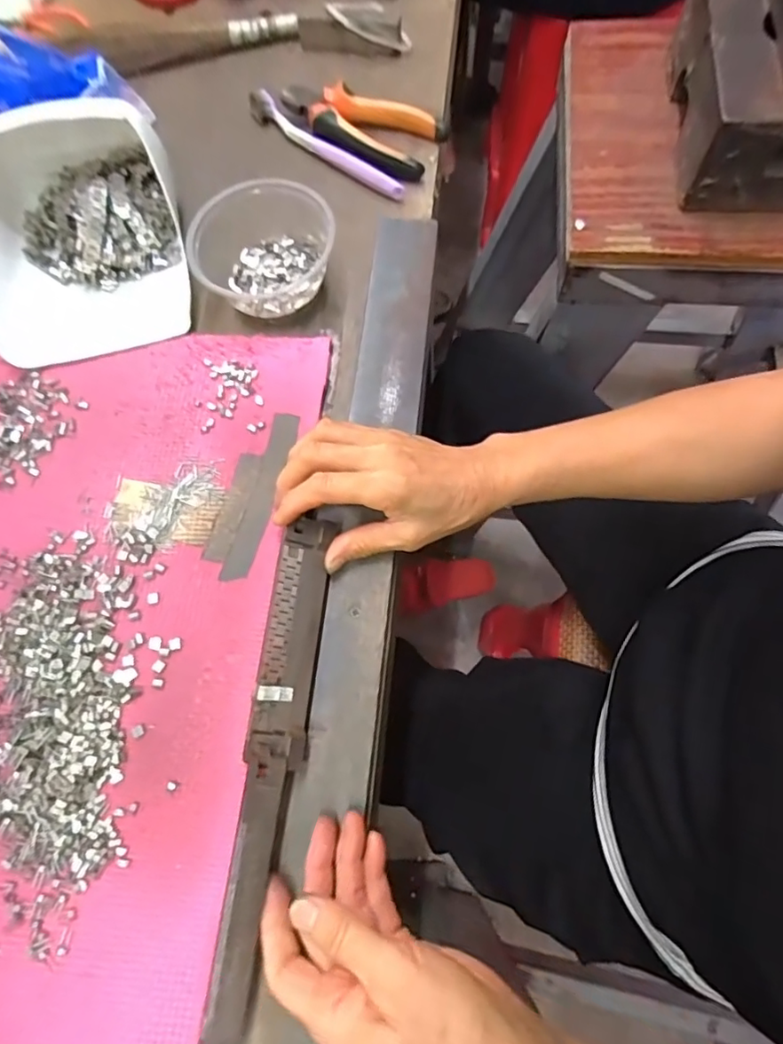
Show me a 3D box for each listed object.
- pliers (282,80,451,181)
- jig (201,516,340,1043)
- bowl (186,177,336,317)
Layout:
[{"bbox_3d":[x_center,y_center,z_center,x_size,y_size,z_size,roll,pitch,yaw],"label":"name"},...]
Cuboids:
[{"bbox_3d":[-0.030,-0.345,0.483,0.152,0.024,0.064,29,76,14],"label":"pliers"},{"bbox_3d":[-0.068,0.133,0.319,0.030,0.023,0.285,6,70,3],"label":"jig"},{"bbox_3d":[-0.096,-0.206,0.420,0.107,0.048,0.092,-30,72,-6],"label":"bowl"}]

